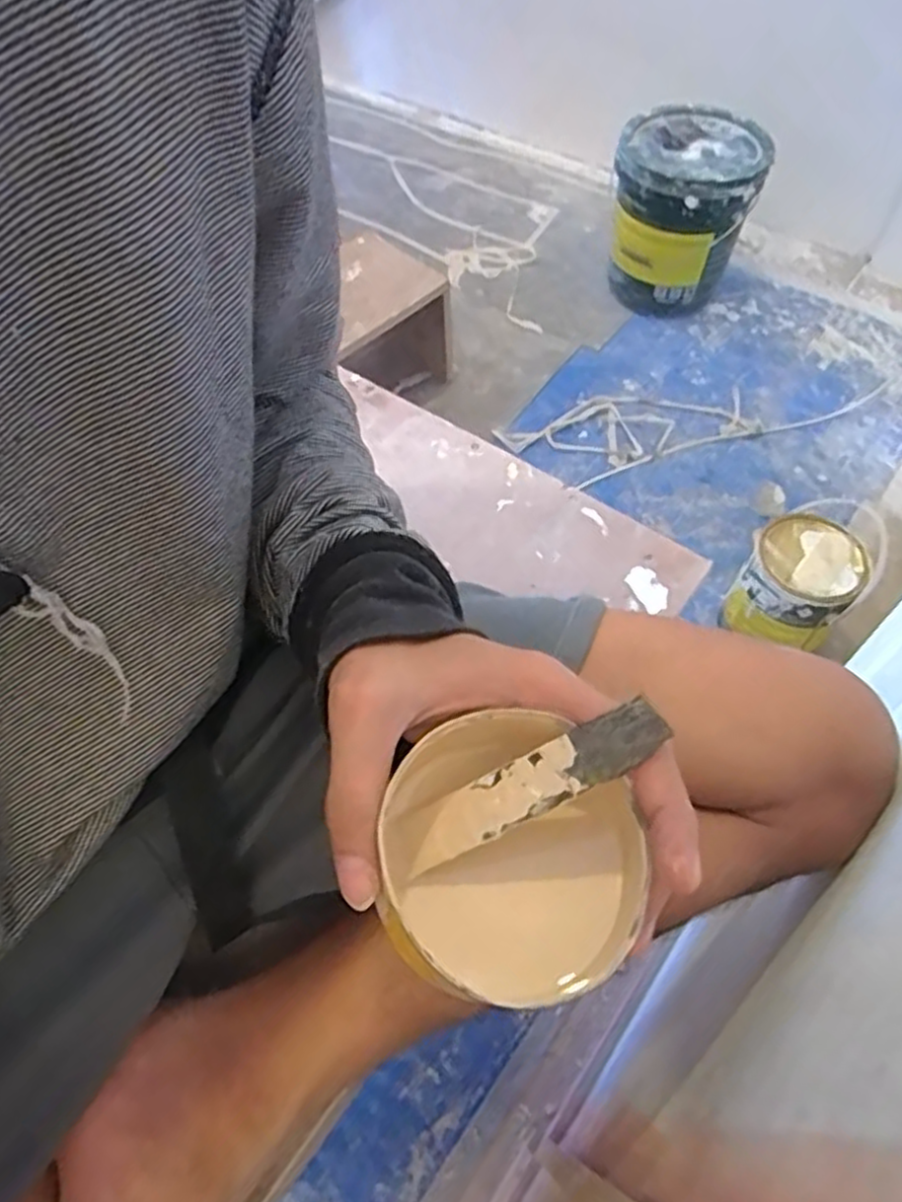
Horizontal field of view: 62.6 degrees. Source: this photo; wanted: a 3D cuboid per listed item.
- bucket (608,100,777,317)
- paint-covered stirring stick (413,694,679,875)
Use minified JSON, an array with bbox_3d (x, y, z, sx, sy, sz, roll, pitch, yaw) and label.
[{"bbox_3d":[0.464,-0.782,1.537,0.278,0.327,0.254,-1,57,1],"label":"bucket"},{"bbox_3d":[0.026,0.059,0.239,0.090,0.004,0.020,-32,61,9],"label":"paint-covered stirring stick"}]

